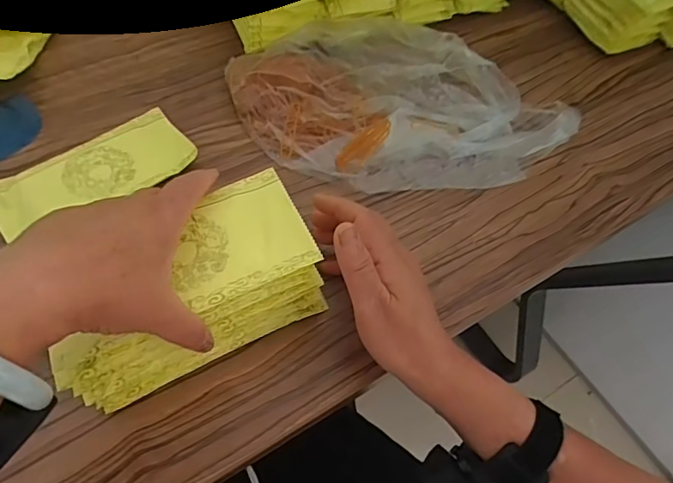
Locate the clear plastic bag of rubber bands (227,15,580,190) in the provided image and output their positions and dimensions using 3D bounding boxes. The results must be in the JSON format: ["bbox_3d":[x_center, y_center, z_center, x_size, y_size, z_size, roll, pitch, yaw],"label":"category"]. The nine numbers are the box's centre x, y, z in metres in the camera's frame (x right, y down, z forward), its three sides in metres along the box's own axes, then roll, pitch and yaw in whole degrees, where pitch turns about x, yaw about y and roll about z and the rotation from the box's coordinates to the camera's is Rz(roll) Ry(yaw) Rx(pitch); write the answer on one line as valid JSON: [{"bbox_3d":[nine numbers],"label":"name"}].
[{"bbox_3d":[0.061,-0.139,0.490,0.339,0.051,0.180,4,57,-3],"label":"clear plastic bag of rubber bands"}]

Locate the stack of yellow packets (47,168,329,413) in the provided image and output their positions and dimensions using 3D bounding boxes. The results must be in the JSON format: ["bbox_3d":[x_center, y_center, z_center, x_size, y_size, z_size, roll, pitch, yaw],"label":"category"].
[{"bbox_3d":[-0.105,0.033,0.350,0.175,0.074,0.085,-25,62,-19],"label":"stack of yellow packets"}]

